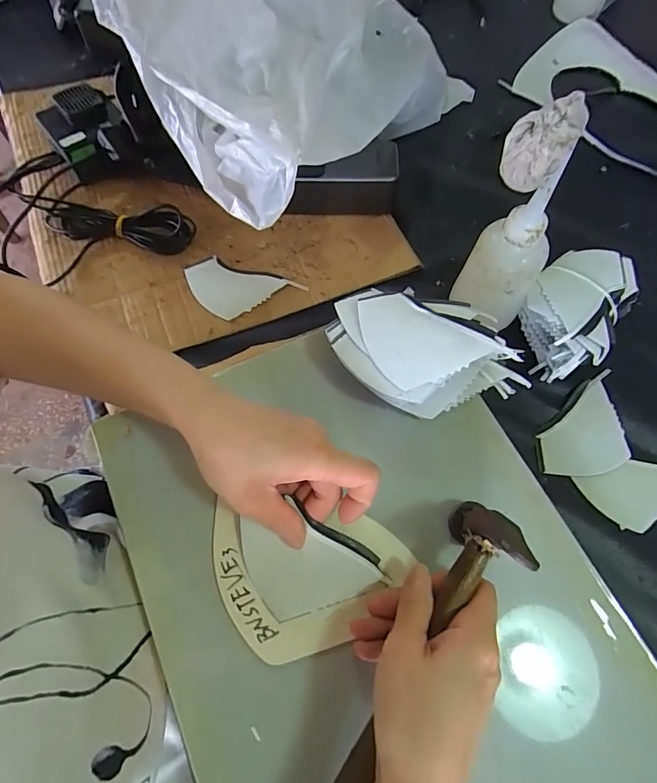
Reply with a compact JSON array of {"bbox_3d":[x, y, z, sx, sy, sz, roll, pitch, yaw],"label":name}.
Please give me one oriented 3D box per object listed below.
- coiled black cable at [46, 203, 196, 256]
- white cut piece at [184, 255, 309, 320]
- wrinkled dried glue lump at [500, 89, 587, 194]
[{"bbox_3d":[-0.214,-0.169,0.452,0.146,0.023,0.038,4,66,1],"label":"coiled black cable"},{"bbox_3d":[-0.089,-0.114,0.443,0.094,0.006,0.077,-30,70,-13],"label":"white cut piece"},{"bbox_3d":[0.137,-0.161,0.284,0.039,0.049,0.035,26,70,10],"label":"wrinkled dried glue lump"}]

